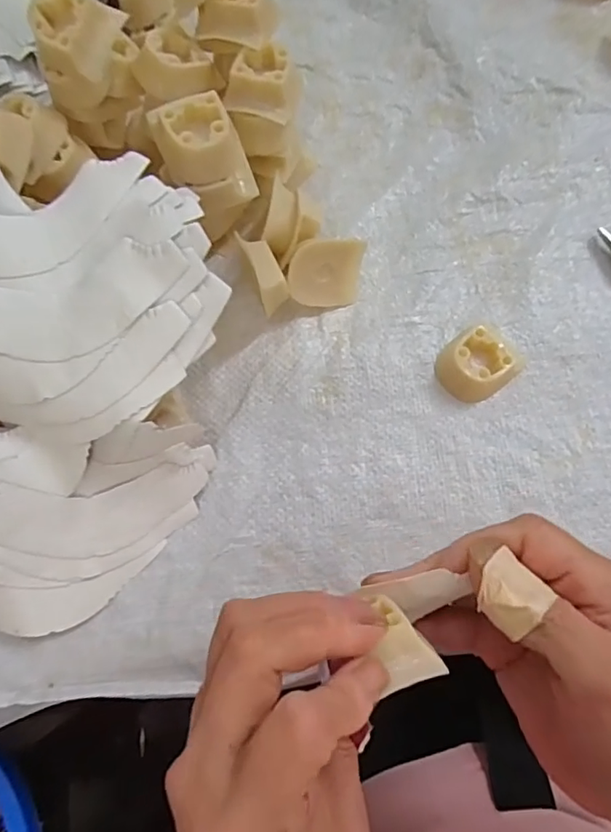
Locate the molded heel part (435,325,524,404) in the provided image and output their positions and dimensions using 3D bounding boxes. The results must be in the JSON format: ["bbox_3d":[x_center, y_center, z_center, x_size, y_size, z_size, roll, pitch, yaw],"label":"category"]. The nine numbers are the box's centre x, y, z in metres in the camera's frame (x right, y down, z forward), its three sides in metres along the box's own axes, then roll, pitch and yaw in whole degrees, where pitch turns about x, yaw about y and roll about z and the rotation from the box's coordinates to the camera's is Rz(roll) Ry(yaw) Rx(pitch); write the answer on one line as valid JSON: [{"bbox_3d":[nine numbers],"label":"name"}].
[{"bbox_3d":[0.100,-0.031,0.305,0.047,0.018,0.036,-36,75,-9],"label":"molded heel part"}]

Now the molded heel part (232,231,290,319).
[{"bbox_3d":[-0.022,-0.079,0.307,0.019,0.042,0.039,-22,73,-5],"label":"molded heel part"}]

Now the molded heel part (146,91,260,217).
[{"bbox_3d":[-0.050,-0.131,0.270,0.039,0.033,0.042,-23,74,-5],"label":"molded heel part"}]

